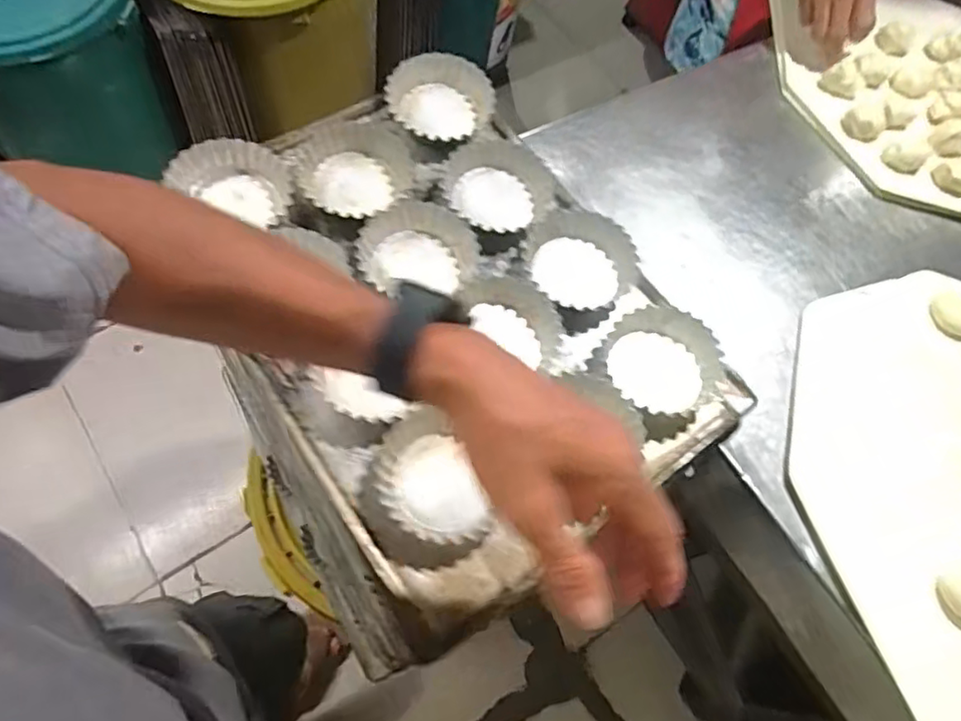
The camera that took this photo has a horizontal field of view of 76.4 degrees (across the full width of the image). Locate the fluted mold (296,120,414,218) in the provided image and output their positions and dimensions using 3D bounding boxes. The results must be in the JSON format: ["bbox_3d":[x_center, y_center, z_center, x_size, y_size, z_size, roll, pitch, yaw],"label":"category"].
[{"bbox_3d":[-0.111,-0.173,0.566,0.109,0.032,0.101,1,64,-3],"label":"fluted mold"}]

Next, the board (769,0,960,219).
[{"bbox_3d":[0.596,-0.363,0.813,0.349,0.045,0.405,-5,65,-6],"label":"board"}]

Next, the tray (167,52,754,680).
[{"bbox_3d":[-0.038,-0.043,0.515,0.357,0.064,0.442,-30,70,-16],"label":"tray"}]

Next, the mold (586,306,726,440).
[{"bbox_3d":[0.150,0.006,0.512,0.105,0.029,0.097,1,64,-3],"label":"mold"}]

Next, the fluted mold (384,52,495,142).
[{"bbox_3d":[-0.037,-0.253,0.596,0.099,0.028,0.095,1,64,-3],"label":"fluted mold"}]

